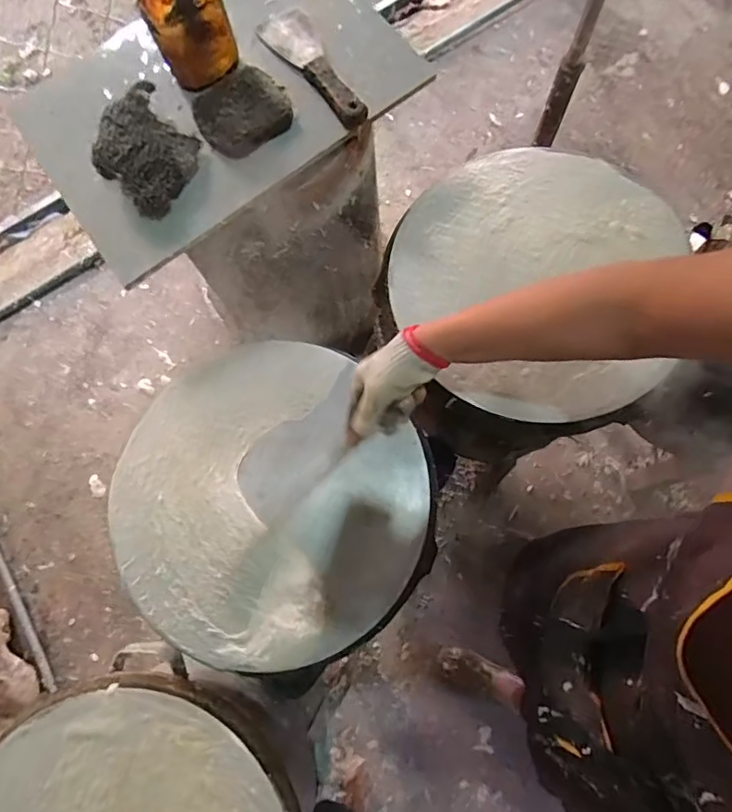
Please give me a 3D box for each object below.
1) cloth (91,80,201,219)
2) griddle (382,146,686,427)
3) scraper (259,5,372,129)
[{"bbox_3d":[-0.273,-0.318,0.638,0.118,0.044,0.136,-45,77,-7],"label":"cloth"},{"bbox_3d":[0.217,-0.180,0.683,0.353,0.035,0.382,-1,76,4],"label":"griddle"},{"bbox_3d":[-0.060,-0.441,0.667,0.061,0.021,0.211,-37,77,-5],"label":"scraper"}]

